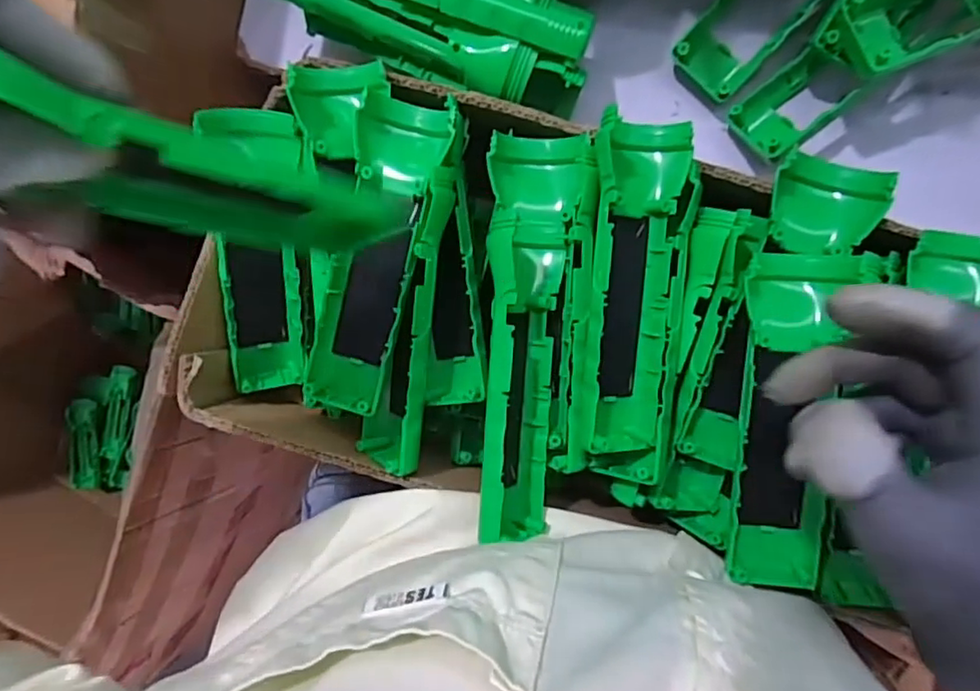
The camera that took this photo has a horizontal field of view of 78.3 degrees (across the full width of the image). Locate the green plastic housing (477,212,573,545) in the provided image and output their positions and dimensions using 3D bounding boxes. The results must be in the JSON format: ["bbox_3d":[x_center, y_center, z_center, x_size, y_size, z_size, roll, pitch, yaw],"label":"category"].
[{"bbox_3d":[0.016,0.018,0.301,0.032,0.044,0.160,4,95,7],"label":"green plastic housing"}]

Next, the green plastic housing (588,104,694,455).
[{"bbox_3d":[0.070,-0.026,0.295,0.042,0.032,0.162,4,95,7],"label":"green plastic housing"}]

